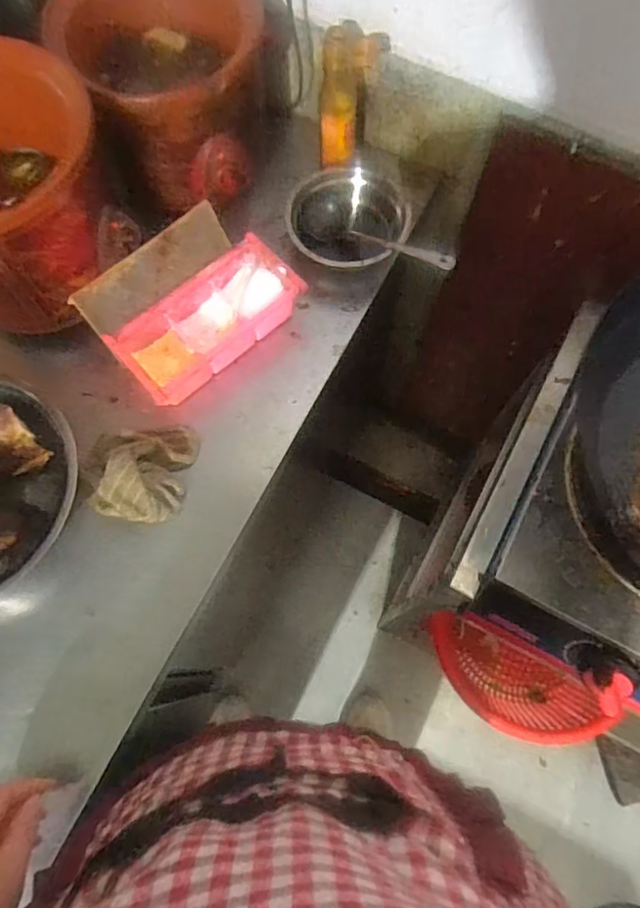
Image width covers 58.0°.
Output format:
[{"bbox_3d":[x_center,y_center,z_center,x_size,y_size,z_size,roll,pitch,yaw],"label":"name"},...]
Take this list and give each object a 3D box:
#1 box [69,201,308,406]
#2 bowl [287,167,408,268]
[{"bbox_3d":[-0.146,-0.171,0.659,0.211,0.067,0.149,-43,77,-13],"label":"box"},{"bbox_3d":[0.037,-0.282,0.724,0.149,0.064,0.136,-1,72,-1],"label":"bowl"}]

